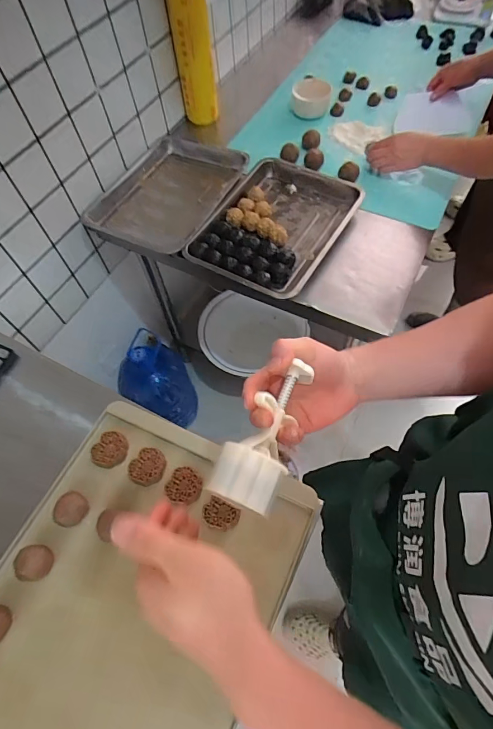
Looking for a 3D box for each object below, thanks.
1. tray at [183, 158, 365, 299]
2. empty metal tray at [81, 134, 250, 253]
[{"bbox_3d":[0.061,-0.310,0.844,0.272,0.057,0.340,25,65,17],"label":"tray"},{"bbox_3d":[-0.187,-0.408,0.933,0.287,0.070,0.339,22,64,16],"label":"empty metal tray"}]

